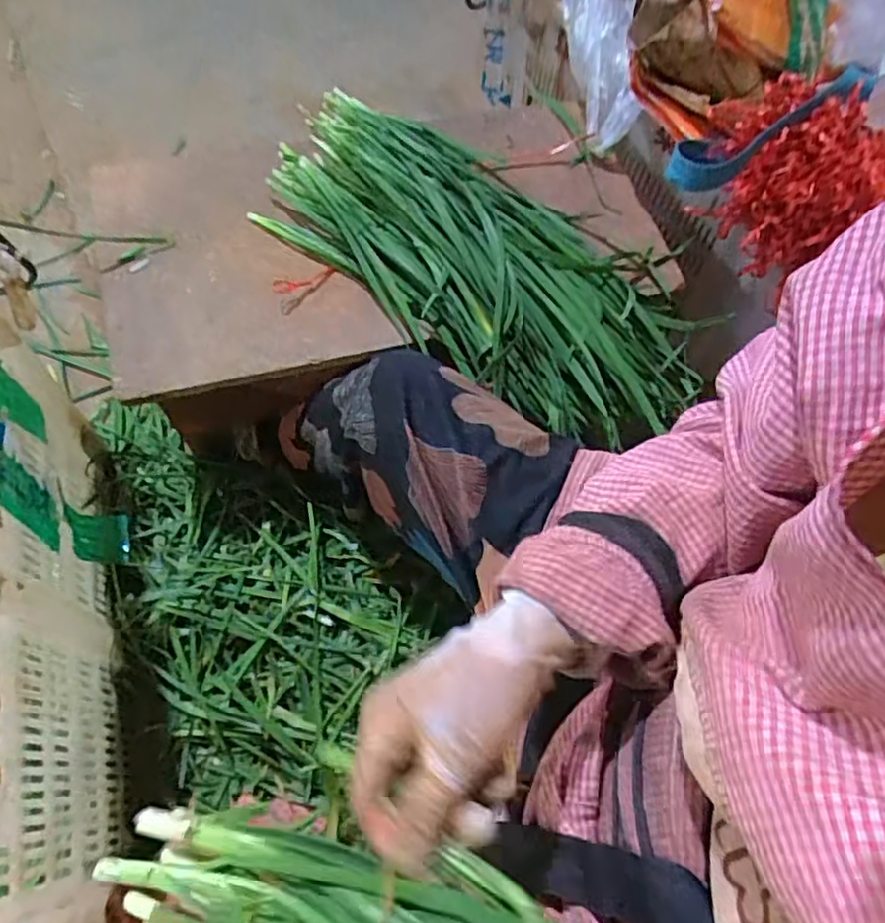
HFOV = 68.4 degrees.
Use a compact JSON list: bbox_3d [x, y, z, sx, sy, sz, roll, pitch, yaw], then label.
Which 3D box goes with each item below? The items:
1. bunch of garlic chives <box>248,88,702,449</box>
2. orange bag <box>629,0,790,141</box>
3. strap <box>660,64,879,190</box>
[{"bbox_3d":[0.048,-0.213,0.683,0.471,0.104,0.233,37,68,13],"label":"bunch of garlic chives"},{"bbox_3d":[0.268,-0.424,0.646,0.141,0.122,0.143,-33,71,-17],"label":"orange bag"},{"bbox_3d":[0.282,-0.298,0.566,0.174,0.046,0.058,-27,65,18],"label":"strap"}]

